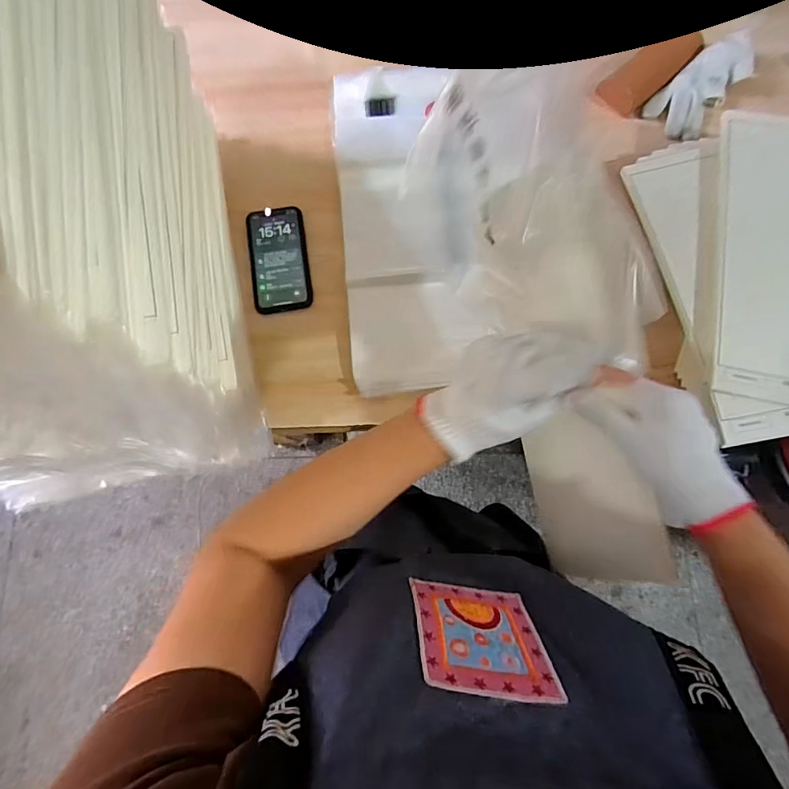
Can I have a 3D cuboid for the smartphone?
[{"bbox_3d":[-0.156,-0.184,0.608,0.076,0.007,0.146,-8,79,-3],"label":"smartphone"}]

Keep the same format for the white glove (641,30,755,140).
[{"bbox_3d":[0.438,-0.438,0.636,0.080,0.026,0.160,43,95,8],"label":"white glove"}]

